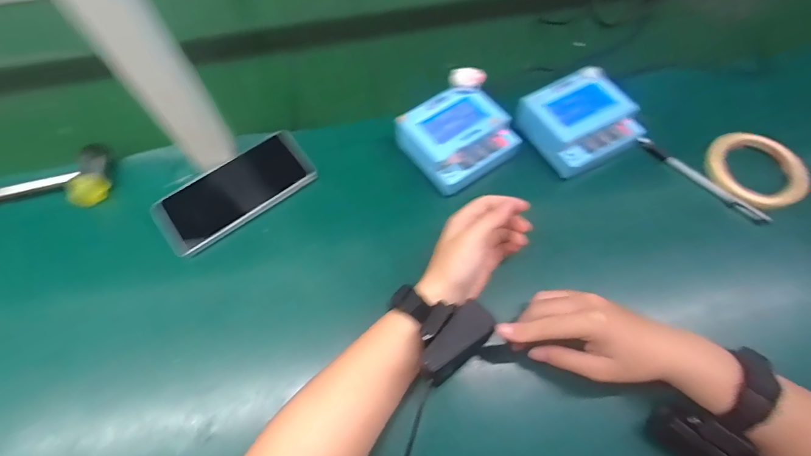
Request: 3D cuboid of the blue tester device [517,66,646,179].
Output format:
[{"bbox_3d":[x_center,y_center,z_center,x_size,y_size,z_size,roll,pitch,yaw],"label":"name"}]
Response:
[{"bbox_3d":[0.202,-0.124,0.445,0.106,0.047,0.100,-28,65,-12],"label":"blue tester device"}]

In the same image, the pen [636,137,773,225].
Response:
[{"bbox_3d":[0.329,-0.054,0.430,0.009,0.014,0.151,-41,69,-18],"label":"pen"}]

